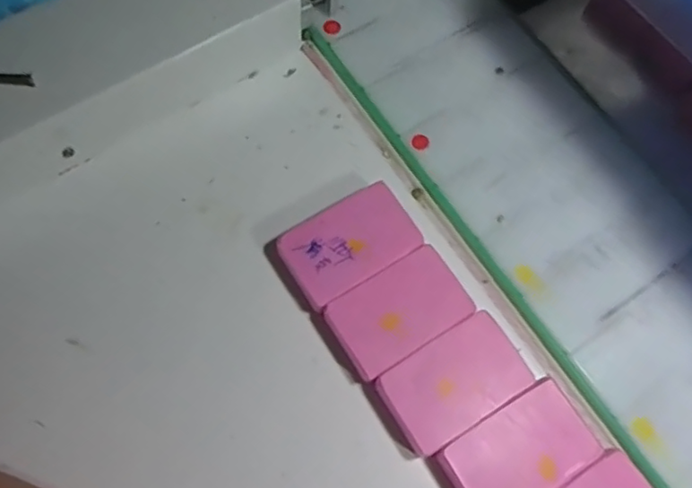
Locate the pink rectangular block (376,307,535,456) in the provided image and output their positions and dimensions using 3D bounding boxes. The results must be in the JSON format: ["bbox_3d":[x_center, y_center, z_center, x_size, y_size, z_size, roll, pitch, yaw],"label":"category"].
[{"bbox_3d":[0.053,0.069,0.305,0.070,0.014,0.044,-31,73,-14],"label":"pink rectangular block"}]

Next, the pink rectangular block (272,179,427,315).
[{"bbox_3d":[0.001,0.001,0.329,0.070,0.018,0.045,-32,74,-15],"label":"pink rectangular block"}]

